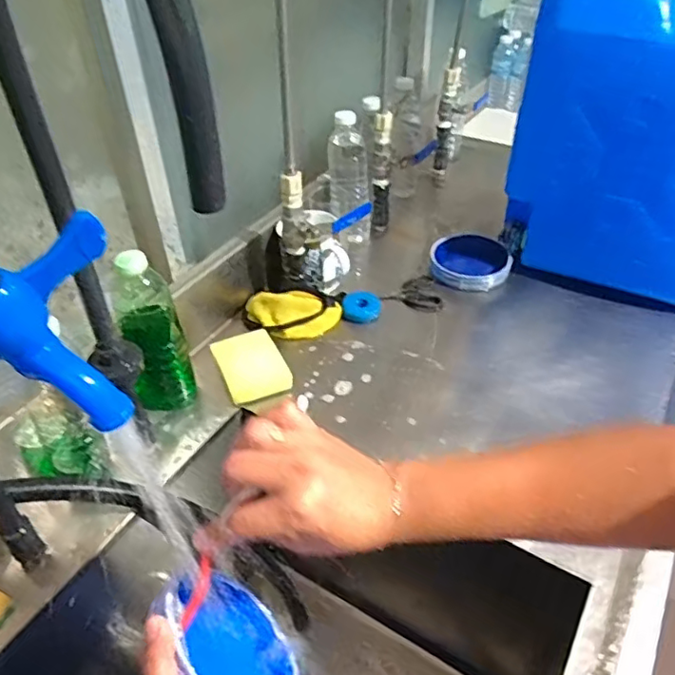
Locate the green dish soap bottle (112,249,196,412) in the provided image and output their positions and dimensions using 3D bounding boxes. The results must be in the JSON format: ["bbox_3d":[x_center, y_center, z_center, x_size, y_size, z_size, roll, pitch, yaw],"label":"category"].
[{"bbox_3d":[-0.213,-0.003,0.665,0.070,0.207,0.046,-17,43,-17],"label":"green dish soap bottle"}]

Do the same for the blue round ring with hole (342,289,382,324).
[{"bbox_3d":[0.035,-0.045,0.836,0.054,0.023,0.047,0,41,2],"label":"blue round ring with hole"}]

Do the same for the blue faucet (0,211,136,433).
[{"bbox_3d":[-0.127,-0.004,0.263,0.050,0.087,0.042,-3,41,-2],"label":"blue faucet"}]

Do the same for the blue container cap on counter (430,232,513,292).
[{"bbox_3d":[0.205,-0.116,0.904,0.117,0.034,0.114,-1,41,1],"label":"blue container cap on counter"}]

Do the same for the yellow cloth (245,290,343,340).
[{"bbox_3d":[-0.063,-0.040,0.813,0.136,0.053,0.076,-1,41,1],"label":"yellow cloth"}]

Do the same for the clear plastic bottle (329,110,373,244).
[{"bbox_3d":[0.020,-0.240,0.913,0.065,0.199,0.056,0,41,2],"label":"clear plastic bottle"}]

